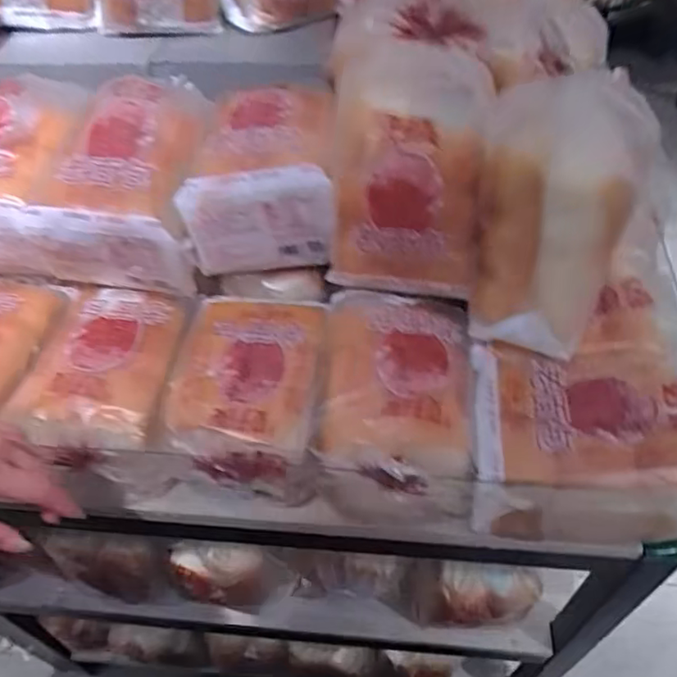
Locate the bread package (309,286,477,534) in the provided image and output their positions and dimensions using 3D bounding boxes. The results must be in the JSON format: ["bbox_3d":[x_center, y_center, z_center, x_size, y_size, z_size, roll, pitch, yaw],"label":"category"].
[{"bbox_3d":[0.054,0.058,0.555,0.129,0.116,0.192,2,50,5],"label":"bread package"}]

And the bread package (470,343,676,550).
[{"bbox_3d":[0.223,0.091,0.522,0.205,0.112,0.138,4,50,7],"label":"bread package"}]

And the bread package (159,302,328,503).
[{"bbox_3d":[-0.081,0.058,0.572,0.130,0.095,0.182,1,49,4],"label":"bread package"}]

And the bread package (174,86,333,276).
[{"bbox_3d":[-0.075,-0.165,0.601,0.138,0.122,0.155,-1,49,2],"label":"bread package"}]

